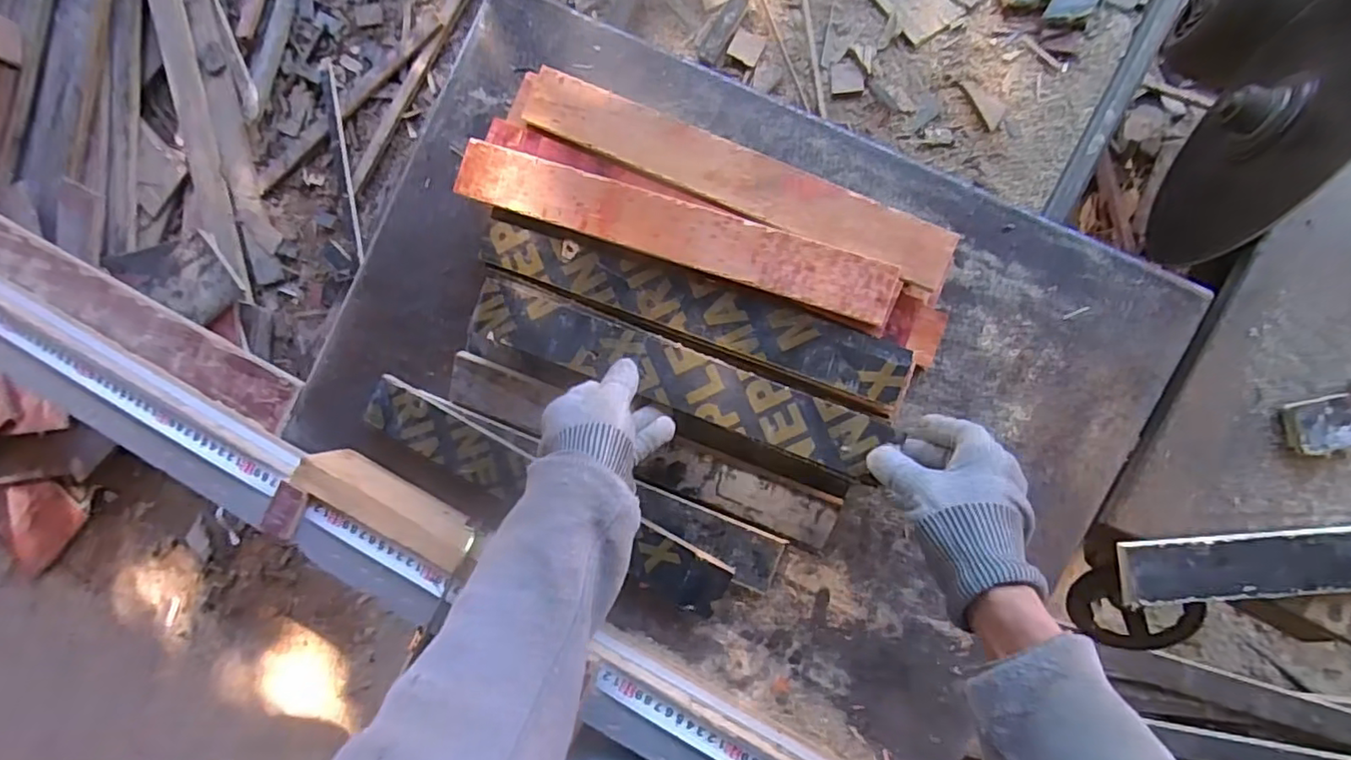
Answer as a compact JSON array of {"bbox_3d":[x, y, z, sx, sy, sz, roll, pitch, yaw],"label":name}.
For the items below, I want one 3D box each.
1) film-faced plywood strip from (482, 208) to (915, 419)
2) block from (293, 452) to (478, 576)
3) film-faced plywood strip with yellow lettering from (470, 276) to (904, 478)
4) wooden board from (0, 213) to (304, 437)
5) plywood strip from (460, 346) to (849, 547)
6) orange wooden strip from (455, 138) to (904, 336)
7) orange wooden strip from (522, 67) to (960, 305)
[{"bbox_3d":[0.012,-0.064,0.503,0.369,0.023,0.056,22,92,7],"label":"film-faced plywood strip"},{"bbox_3d":[-0.262,0.118,0.559,0.165,0.060,0.029,27,93,7],"label":"block"},{"bbox_3d":[-0.005,-0.005,0.501,0.354,0.010,0.045,22,93,7],"label":"film-faced plywood strip with yellow lettering"},{"bbox_3d":[-0.892,-0.221,0.676,1.119,0.053,0.066,28,93,7],"label":"wooden board"},{"bbox_3d":[-0.036,0.063,0.553,0.376,0.019,0.051,21,92,7],"label":"plywood strip"},{"bbox_3d":[-0.004,-0.122,0.493,0.370,0.011,0.050,19,92,7],"label":"orange wooden strip"},{"bbox_3d":[0.047,-0.166,0.494,0.370,0.021,0.050,24,93,7],"label":"orange wooden strip"}]

